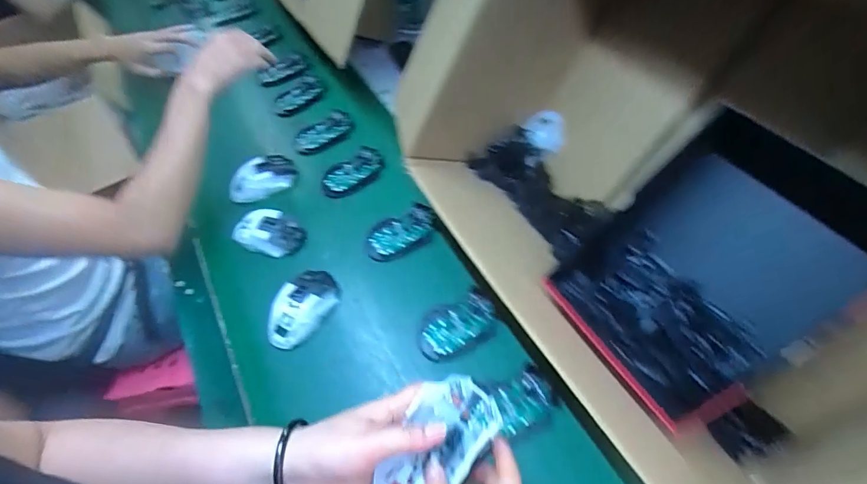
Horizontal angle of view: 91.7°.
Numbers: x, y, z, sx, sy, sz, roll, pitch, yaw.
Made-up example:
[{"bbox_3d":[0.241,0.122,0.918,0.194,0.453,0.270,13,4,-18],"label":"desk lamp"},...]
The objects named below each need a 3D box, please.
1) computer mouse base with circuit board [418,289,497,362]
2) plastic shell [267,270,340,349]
[{"bbox_3d":[0.031,0.110,0.552,0.105,0.016,0.068,-22,58,-11],"label":"computer mouse base with circuit board"},{"bbox_3d":[-0.182,0.090,0.581,0.067,0.041,0.114,21,60,16],"label":"plastic shell"}]

